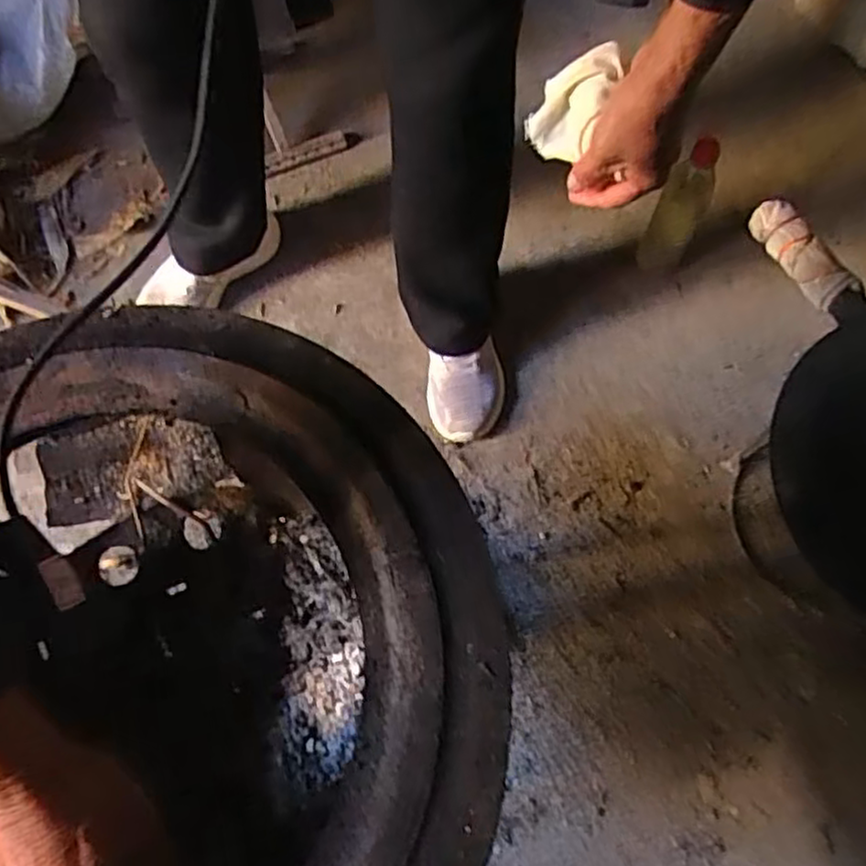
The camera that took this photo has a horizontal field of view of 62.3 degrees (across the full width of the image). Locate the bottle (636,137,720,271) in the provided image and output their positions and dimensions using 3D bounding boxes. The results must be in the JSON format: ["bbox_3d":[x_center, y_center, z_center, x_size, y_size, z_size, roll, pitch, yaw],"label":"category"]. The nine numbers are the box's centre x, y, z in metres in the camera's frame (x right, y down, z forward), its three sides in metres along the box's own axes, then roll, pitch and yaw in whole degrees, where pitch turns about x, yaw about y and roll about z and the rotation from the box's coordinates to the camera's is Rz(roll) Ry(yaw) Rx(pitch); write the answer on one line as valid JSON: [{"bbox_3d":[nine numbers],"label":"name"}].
[{"bbox_3d":[0.321,-0.290,0.938,0.059,0.234,0.059,24,70,8],"label":"bottle"}]

